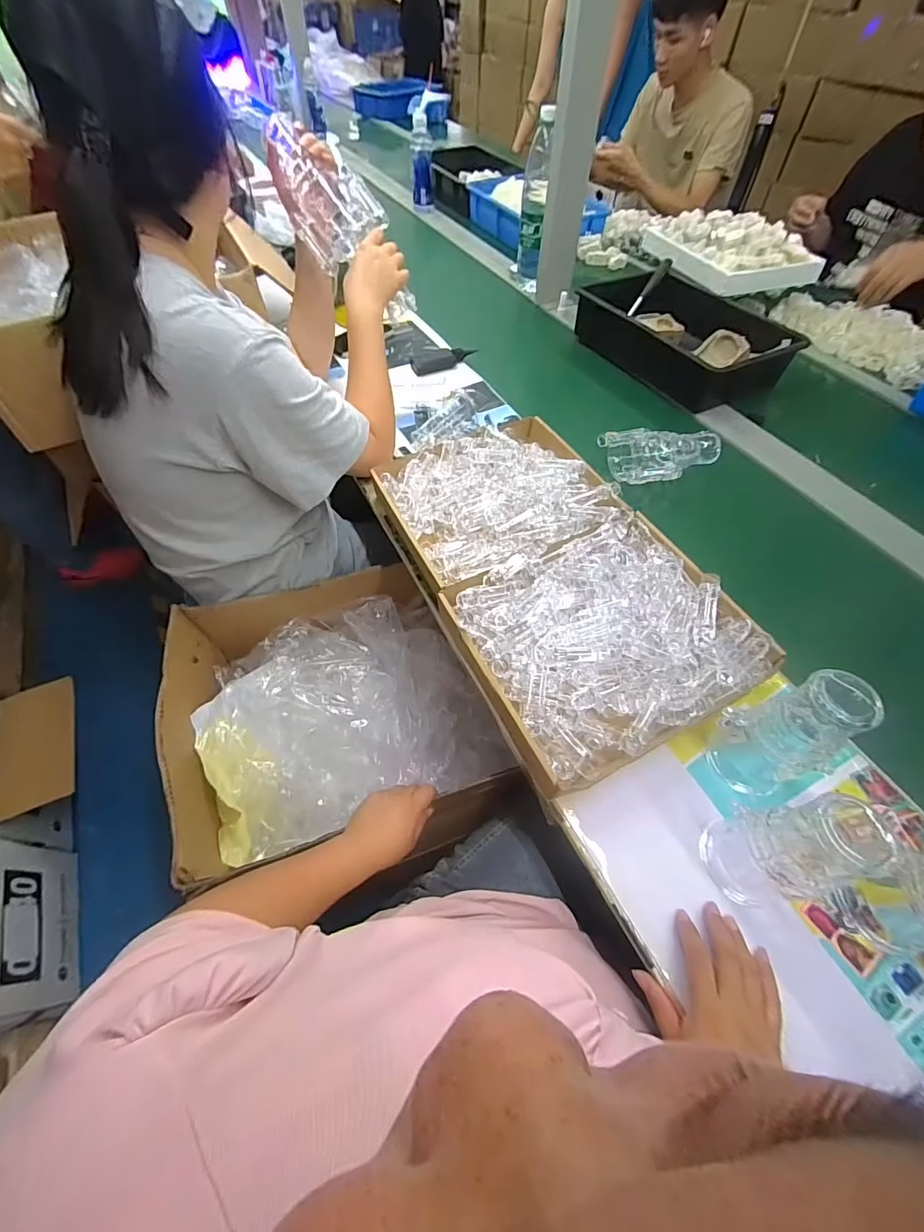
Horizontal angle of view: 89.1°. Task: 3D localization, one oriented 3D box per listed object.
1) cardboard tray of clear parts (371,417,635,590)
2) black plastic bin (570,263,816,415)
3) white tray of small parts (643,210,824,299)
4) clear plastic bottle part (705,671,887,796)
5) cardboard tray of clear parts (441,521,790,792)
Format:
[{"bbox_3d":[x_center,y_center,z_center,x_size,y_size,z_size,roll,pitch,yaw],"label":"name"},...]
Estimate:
[{"bbox_3d":[0.050,-0.185,0.709,0.306,0.061,0.304,-20,58,-13],"label":"cardboard tray of clear parts"},{"bbox_3d":[0.458,-0.600,0.992,0.272,0.093,0.425,-25,59,-16],"label":"black plastic bin"},{"bbox_3d":[0.611,-0.863,1.096,0.257,0.093,0.350,-12,57,-8],"label":"white tray of small parts"},{"bbox_3d":[0.308,0.118,0.457,0.069,0.174,0.064,1,56,1],"label":"clear plastic bottle part"},{"bbox_3d":[0.168,0.022,0.565,0.310,0.077,0.269,-21,58,-13],"label":"cardboard tray of clear parts"}]

